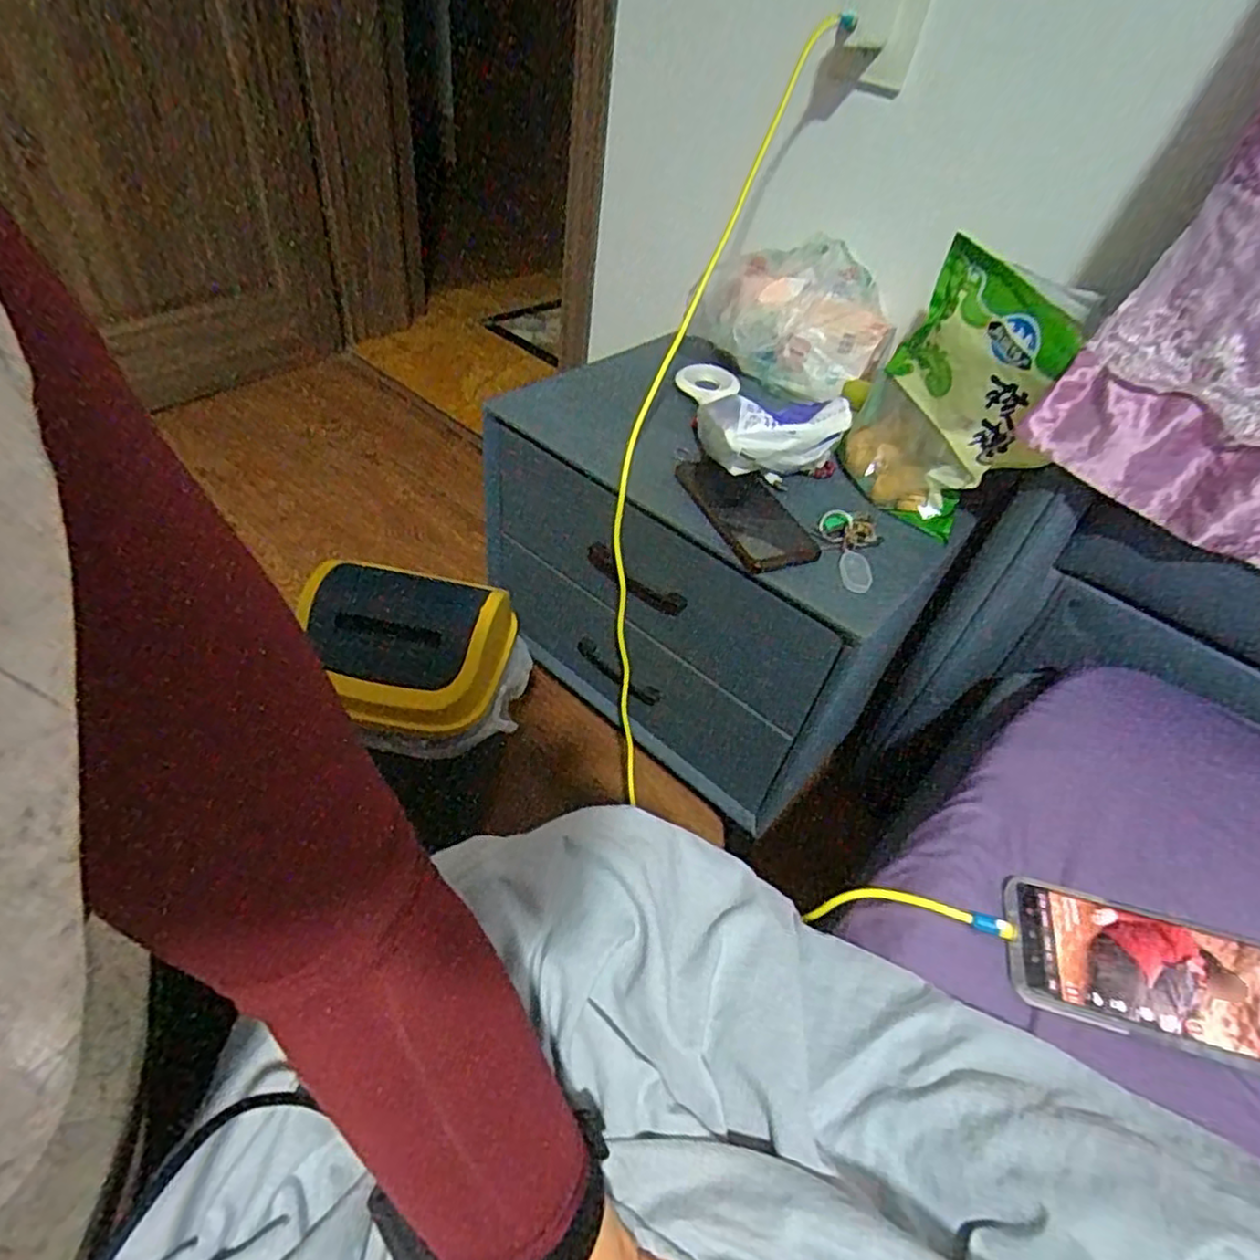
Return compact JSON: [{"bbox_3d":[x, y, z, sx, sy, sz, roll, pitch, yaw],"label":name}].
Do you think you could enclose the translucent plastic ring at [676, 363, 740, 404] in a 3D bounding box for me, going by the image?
[{"bbox_3d":[0.097,-0.303,0.838,0.076,0.016,0.068,-23,53,-29],"label":"translucent plastic ring"}]

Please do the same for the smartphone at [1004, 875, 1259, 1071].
[{"bbox_3d":[0.326,0.213,0.424,0.171,0.007,0.082,14,44,12],"label":"smartphone"}]

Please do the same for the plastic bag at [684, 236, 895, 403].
[{"bbox_3d":[0.198,-0.387,0.859,0.248,0.130,0.139,23,46,13],"label":"plastic bag"}]

